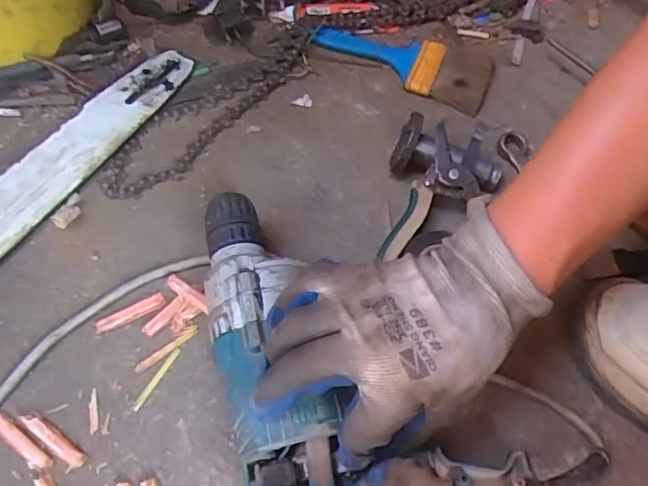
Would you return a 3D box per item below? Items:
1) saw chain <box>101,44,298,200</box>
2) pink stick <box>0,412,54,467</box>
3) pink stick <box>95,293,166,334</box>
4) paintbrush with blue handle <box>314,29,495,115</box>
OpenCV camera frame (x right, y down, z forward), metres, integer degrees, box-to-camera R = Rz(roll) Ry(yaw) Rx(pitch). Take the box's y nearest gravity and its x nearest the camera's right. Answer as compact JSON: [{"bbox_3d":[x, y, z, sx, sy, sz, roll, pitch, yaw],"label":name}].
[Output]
[{"bbox_3d":[-0.112,-0.120,0.545,0.064,0.007,0.236,33,59,15],"label":"saw chain"},{"bbox_3d":[-0.195,0.127,0.375,0.053,0.006,0.010,33,61,17],"label":"pink stick"},{"bbox_3d":[-0.142,0.050,0.429,0.051,0.004,0.012,-23,62,-20],"label":"pink stick"},{"bbox_3d":[0.087,-0.198,0.604,0.181,0.014,0.096,27,58,12],"label":"paintbrush with blue handle"}]

